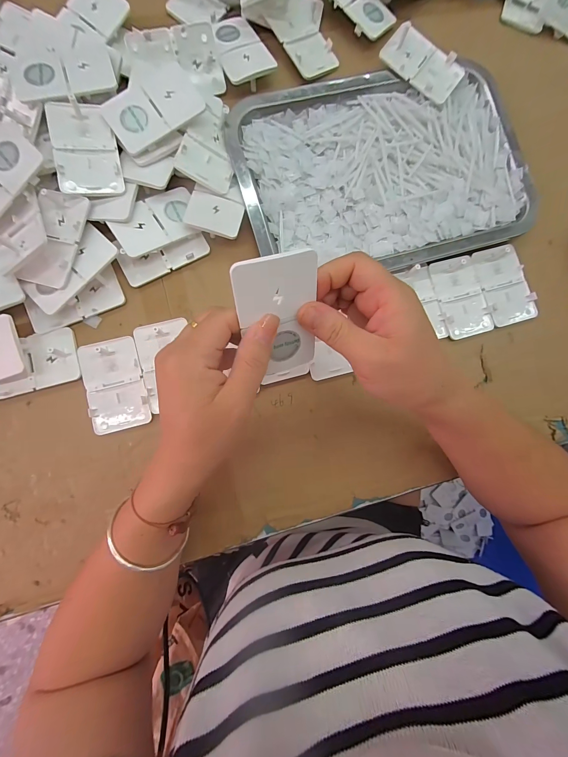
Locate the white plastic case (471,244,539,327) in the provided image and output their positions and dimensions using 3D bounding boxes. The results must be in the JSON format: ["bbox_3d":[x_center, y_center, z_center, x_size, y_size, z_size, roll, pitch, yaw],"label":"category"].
[{"bbox_3d":[0.240,-0.101,0.319,0.053,0.006,0.084,-16,88,-6],"label":"white plastic case"}]

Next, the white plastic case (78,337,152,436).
[{"bbox_3d":[-0.161,0.006,0.283,0.051,0.008,0.086,-14,88,-6],"label":"white plastic case"}]

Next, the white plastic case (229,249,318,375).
[{"bbox_3d":[-0.003,-0.037,0.192,0.050,0.084,0.004,-16,46,-11],"label":"white plastic case"}]

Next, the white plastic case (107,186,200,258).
[{"bbox_3d":[-0.123,-0.153,0.288,0.084,0.004,0.049,-35,92,-21],"label":"white plastic case"}]

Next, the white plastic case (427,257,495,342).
[{"bbox_3d":[0.191,-0.088,0.318,0.053,0.006,0.086,-14,88,-6],"label":"white plastic case"}]

